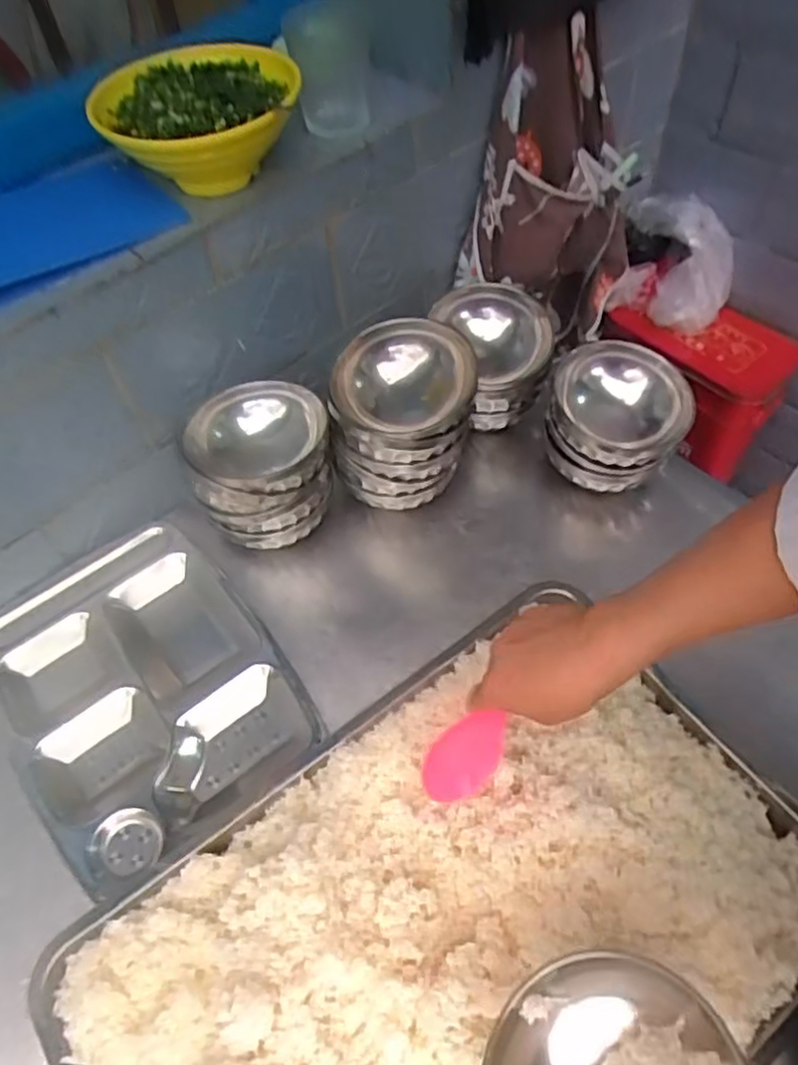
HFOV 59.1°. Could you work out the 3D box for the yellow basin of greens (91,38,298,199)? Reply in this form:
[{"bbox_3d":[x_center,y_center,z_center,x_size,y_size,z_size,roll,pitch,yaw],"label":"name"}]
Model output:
[{"bbox_3d":[-0.185,-0.371,0.643,0.176,0.079,0.182,-2,55,3],"label":"yellow basin of greens"}]

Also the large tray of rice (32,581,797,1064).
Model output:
[{"bbox_3d":[0.038,0.308,0.546,0.570,0.064,0.385,-33,59,-19],"label":"large tray of rice"}]

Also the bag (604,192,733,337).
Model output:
[{"bbox_3d":[0.448,-0.436,1.143,0.185,0.140,0.155,18,58,16],"label":"bag"}]

